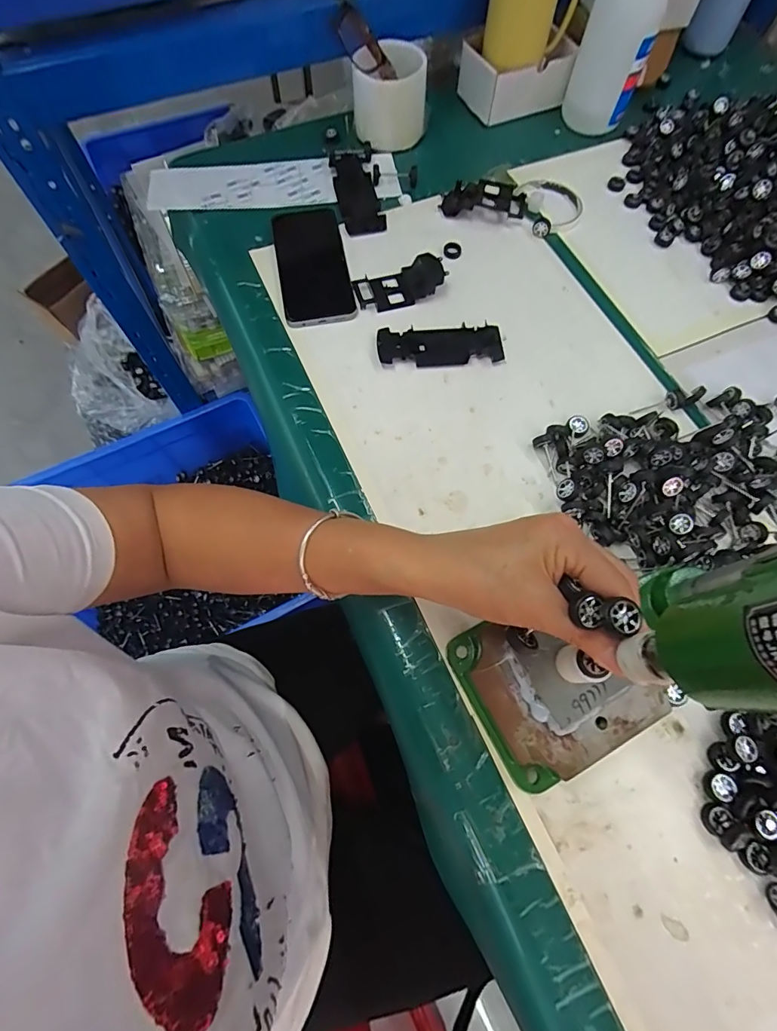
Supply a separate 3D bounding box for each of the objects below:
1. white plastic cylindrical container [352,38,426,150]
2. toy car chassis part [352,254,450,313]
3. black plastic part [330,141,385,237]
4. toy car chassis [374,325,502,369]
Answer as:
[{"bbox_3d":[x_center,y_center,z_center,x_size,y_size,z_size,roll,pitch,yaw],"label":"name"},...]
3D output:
[{"bbox_3d":[0.001,-0.506,0.552,0.088,0.081,0.067,1,69,0],"label":"white plastic cylindrical container"},{"bbox_3d":[0.013,-0.247,0.480,0.095,0.015,0.046,-20,71,-8],"label":"toy car chassis part"},{"bbox_3d":[-0.038,-0.391,0.541,0.051,0.012,0.139,-9,70,-4],"label":"black plastic part"},{"bbox_3d":[0.052,-0.171,0.458,0.123,0.008,0.045,-1,69,-1],"label":"toy car chassis"}]

